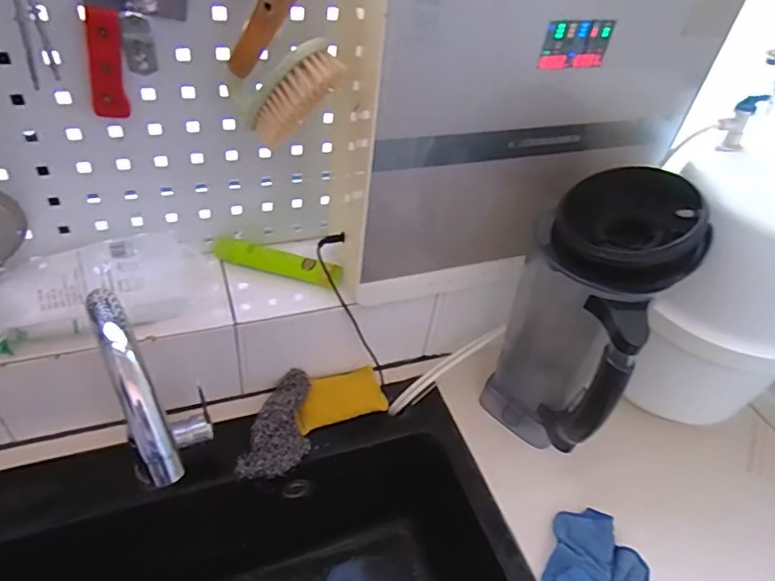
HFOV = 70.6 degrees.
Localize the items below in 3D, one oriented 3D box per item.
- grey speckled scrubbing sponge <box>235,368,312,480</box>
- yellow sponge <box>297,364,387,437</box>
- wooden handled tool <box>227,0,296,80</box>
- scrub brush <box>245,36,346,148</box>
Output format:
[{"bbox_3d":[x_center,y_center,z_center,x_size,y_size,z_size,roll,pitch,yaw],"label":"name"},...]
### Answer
[{"bbox_3d":[-0.120,0.157,0.651,0.067,0.031,0.141,15,44,9],"label":"grey speckled scrubbing sponge"},{"bbox_3d":[-0.065,0.141,0.709,0.118,0.020,0.064,-15,48,-22],"label":"yellow sponge"},{"bbox_3d":[-0.113,-0.233,0.491,0.025,0.103,0.018,41,44,-13],"label":"wooden handled tool"},{"bbox_3d":[-0.092,-0.177,0.502,0.046,0.111,0.047,36,37,-25],"label":"scrub brush"}]

